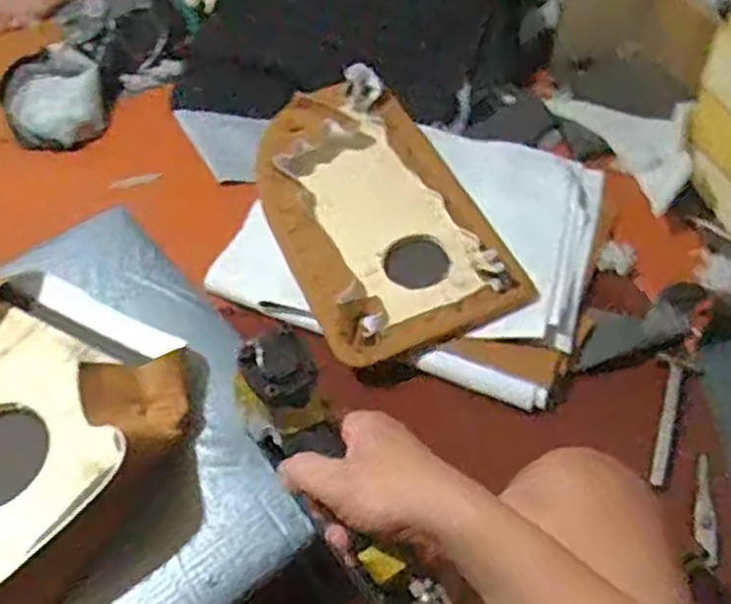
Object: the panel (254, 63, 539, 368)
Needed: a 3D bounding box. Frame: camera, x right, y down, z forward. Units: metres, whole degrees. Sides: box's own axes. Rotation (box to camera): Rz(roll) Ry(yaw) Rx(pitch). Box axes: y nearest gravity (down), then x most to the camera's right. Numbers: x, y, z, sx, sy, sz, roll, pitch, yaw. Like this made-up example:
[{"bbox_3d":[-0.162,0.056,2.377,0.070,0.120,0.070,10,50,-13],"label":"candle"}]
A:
[{"bbox_3d":[0.005,-0.131,1.026,0.254,0.053,0.447,-19,55,-11],"label":"panel"}]

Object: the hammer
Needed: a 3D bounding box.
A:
[{"bbox_3d":[0.334,0.128,0.867,0.045,0.019,0.159,19,56,16],"label":"hammer"}]

